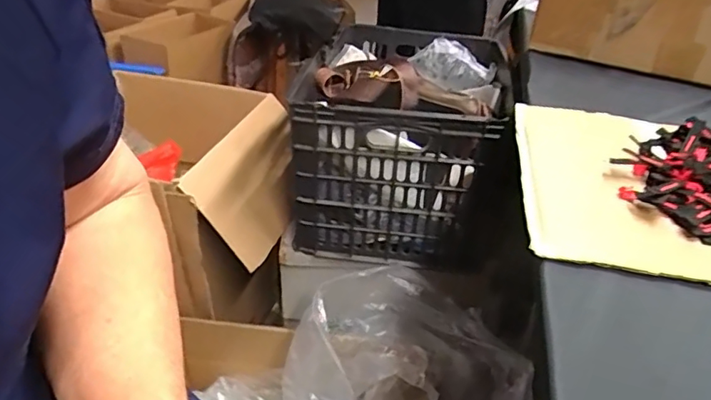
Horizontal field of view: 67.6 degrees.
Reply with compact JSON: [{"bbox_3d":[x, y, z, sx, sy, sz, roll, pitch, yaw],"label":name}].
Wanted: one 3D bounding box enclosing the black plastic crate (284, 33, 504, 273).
[{"bbox_3d":[0.089,-0.132,1.011,0.335,0.281,0.459,10,33,11],"label":"black plastic crate"}]

